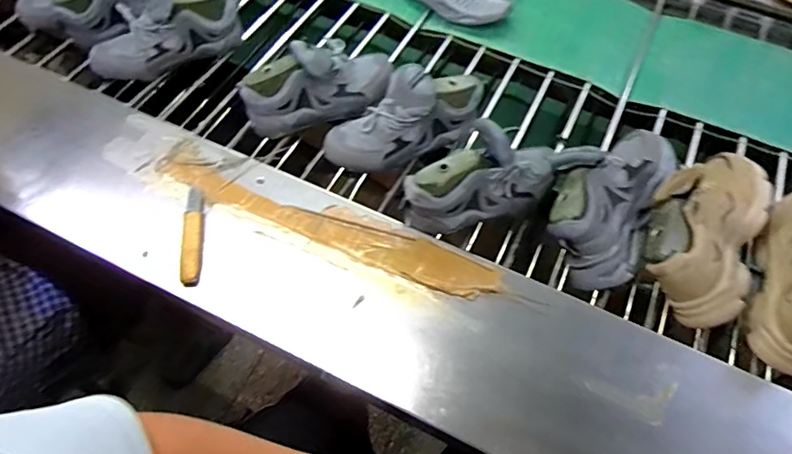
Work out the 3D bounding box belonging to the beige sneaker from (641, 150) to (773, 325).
[{"bbox_3d":[0.445,-0.004,0.744,0.147,0.105,0.266,25,62,15],"label":"beige sneaker"}]

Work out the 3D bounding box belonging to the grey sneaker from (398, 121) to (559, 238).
[{"bbox_3d":[0.124,-0.078,0.725,0.234,0.111,0.087,-19,60,-10],"label":"grey sneaker"}]

